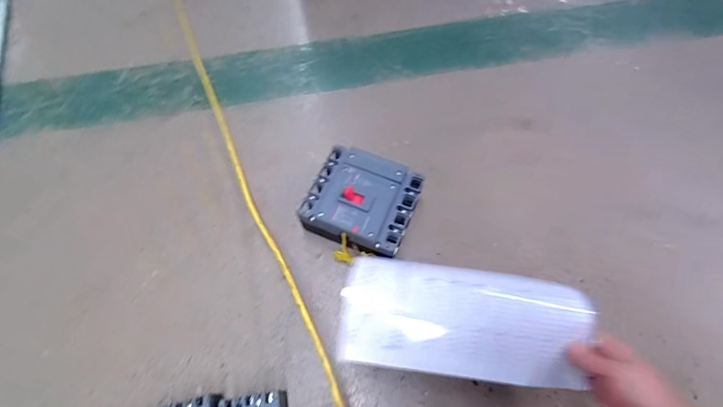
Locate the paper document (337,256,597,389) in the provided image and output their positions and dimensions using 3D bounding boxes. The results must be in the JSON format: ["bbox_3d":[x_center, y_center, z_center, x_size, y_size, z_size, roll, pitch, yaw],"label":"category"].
[{"bbox_3d":[0.129,0.144,0.473,0.300,0.038,0.139,5,64,5],"label":"paper document"}]

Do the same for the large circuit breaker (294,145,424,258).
[{"bbox_3d":[0.001,-0.003,0.614,0.165,0.079,0.146,20,66,12],"label":"large circuit breaker"}]

